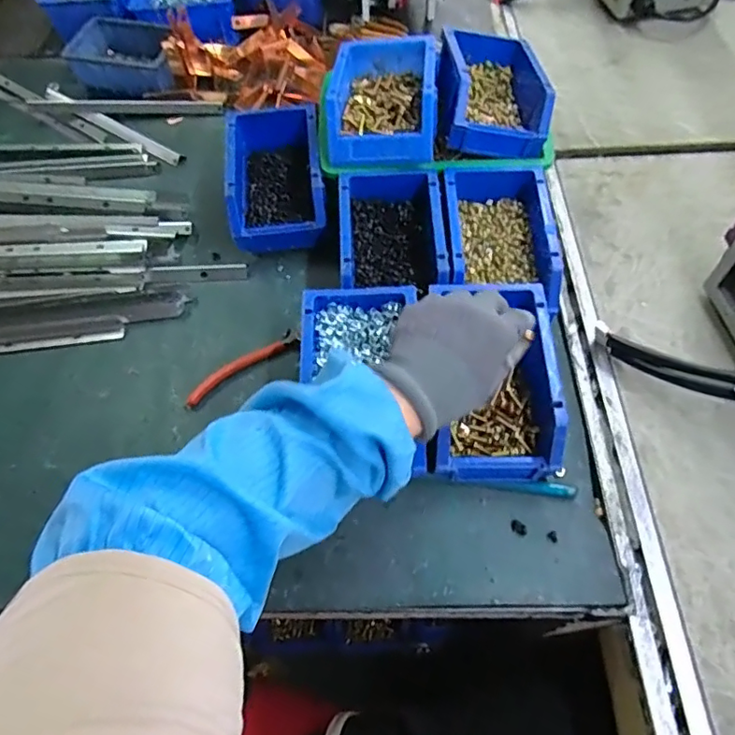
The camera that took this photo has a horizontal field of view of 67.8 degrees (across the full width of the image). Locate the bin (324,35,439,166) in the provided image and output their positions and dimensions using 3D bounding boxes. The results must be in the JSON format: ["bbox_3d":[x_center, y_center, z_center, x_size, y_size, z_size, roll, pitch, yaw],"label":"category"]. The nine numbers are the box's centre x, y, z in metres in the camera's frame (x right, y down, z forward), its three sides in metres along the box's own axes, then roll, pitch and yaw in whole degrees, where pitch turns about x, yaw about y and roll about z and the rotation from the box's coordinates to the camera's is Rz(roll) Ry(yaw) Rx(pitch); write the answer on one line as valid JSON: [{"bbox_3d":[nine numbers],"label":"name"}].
[{"bbox_3d":[0.019,-0.284,0.580,0.115,0.060,0.159,3,59,4],"label":"bin"}]

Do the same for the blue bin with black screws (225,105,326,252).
[{"bbox_3d":[-0.100,-0.211,0.612,0.096,0.080,0.167,-7,58,-2],"label":"blue bin with black screws"}]

